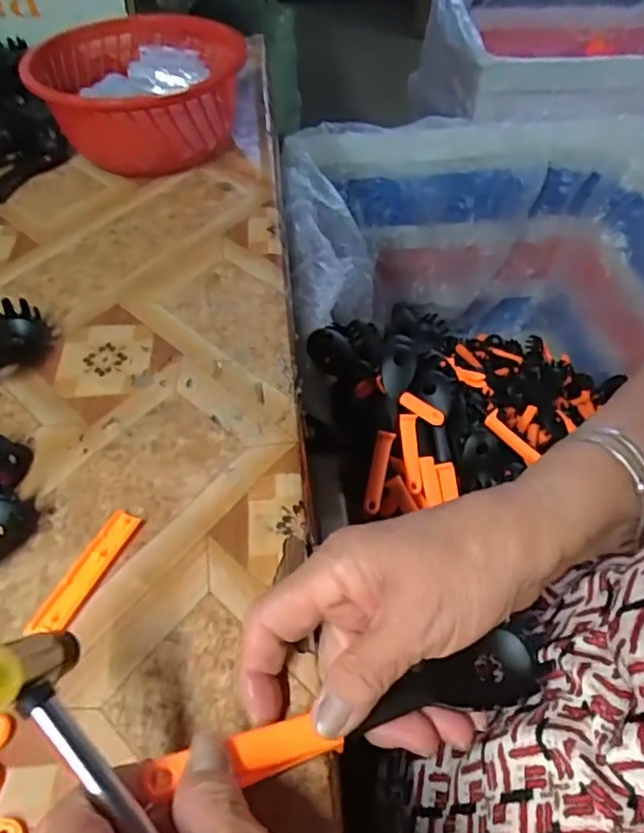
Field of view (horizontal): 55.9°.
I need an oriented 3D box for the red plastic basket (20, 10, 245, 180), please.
[{"bbox_3d":[-0.159,-0.283,0.540,0.157,0.077,0.185,1,47,-2],"label":"red plastic basket"}]

